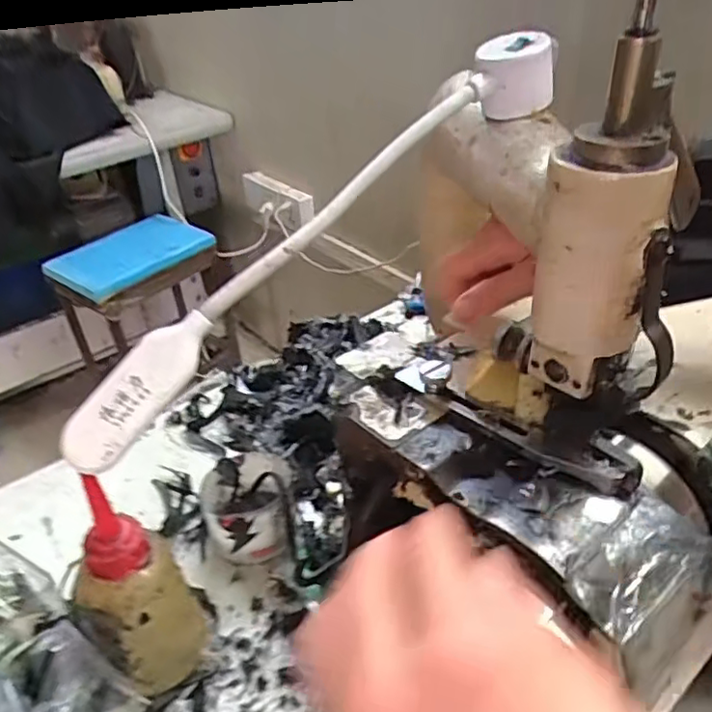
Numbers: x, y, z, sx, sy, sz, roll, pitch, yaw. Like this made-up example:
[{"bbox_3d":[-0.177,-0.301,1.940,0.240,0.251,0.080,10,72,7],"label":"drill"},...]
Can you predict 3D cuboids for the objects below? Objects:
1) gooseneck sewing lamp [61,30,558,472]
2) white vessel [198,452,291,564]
[{"bbox_3d":[-0.013,-0.062,0.301,0.315,0.045,0.027,-41,46,-10],"label":"gooseneck sewing lamp"},{"bbox_3d":[-0.082,0.113,0.471,0.066,0.050,0.067,-5,36,-2],"label":"white vessel"}]

